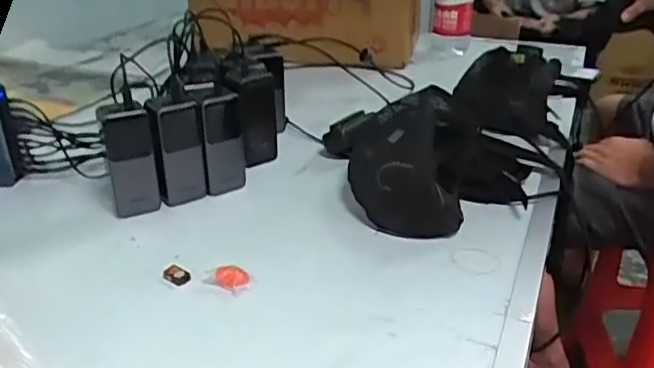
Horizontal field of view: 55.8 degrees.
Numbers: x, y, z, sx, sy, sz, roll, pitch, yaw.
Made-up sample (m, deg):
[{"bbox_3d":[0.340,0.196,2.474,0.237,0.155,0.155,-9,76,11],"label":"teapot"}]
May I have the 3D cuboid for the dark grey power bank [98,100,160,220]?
[{"bbox_3d":[-0.238,-0.026,0.750,0.056,0.150,0.028,-6,29,-15],"label":"dark grey power bank"}]

